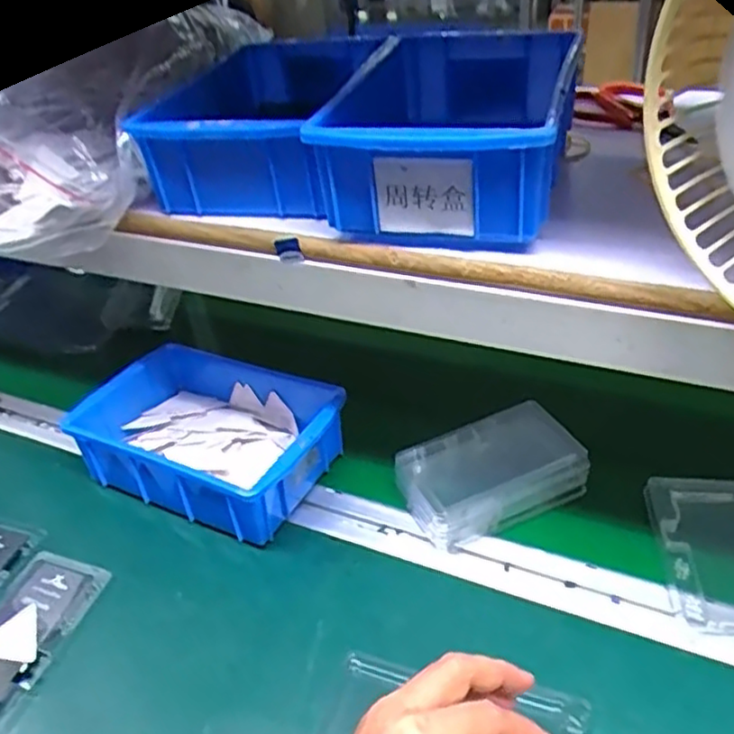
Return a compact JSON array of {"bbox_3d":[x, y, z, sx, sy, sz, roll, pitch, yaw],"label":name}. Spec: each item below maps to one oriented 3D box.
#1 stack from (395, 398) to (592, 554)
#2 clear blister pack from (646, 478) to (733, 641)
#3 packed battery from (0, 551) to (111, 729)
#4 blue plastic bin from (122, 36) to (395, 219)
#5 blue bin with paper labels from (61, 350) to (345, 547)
[{"bbox_3d":[0.095,0.080,0.539,0.128,0.039,0.079,-20,39,-16],"label":"stack"},{"bbox_3d":[0.243,0.128,0.476,0.080,0.016,0.126,0,38,9],"label":"clear blister pack"},{"bbox_3d":[-0.241,0.184,0.481,0.071,0.010,0.125,8,39,18],"label":"packed battery"},{"bbox_3d":[-0.057,-0.171,0.488,0.119,0.066,0.213,7,39,17],"label":"blue plastic bin"},{"bbox_3d":[-0.126,0.056,0.586,0.201,0.063,0.137,14,41,25],"label":"blue bin with paper labels"}]

